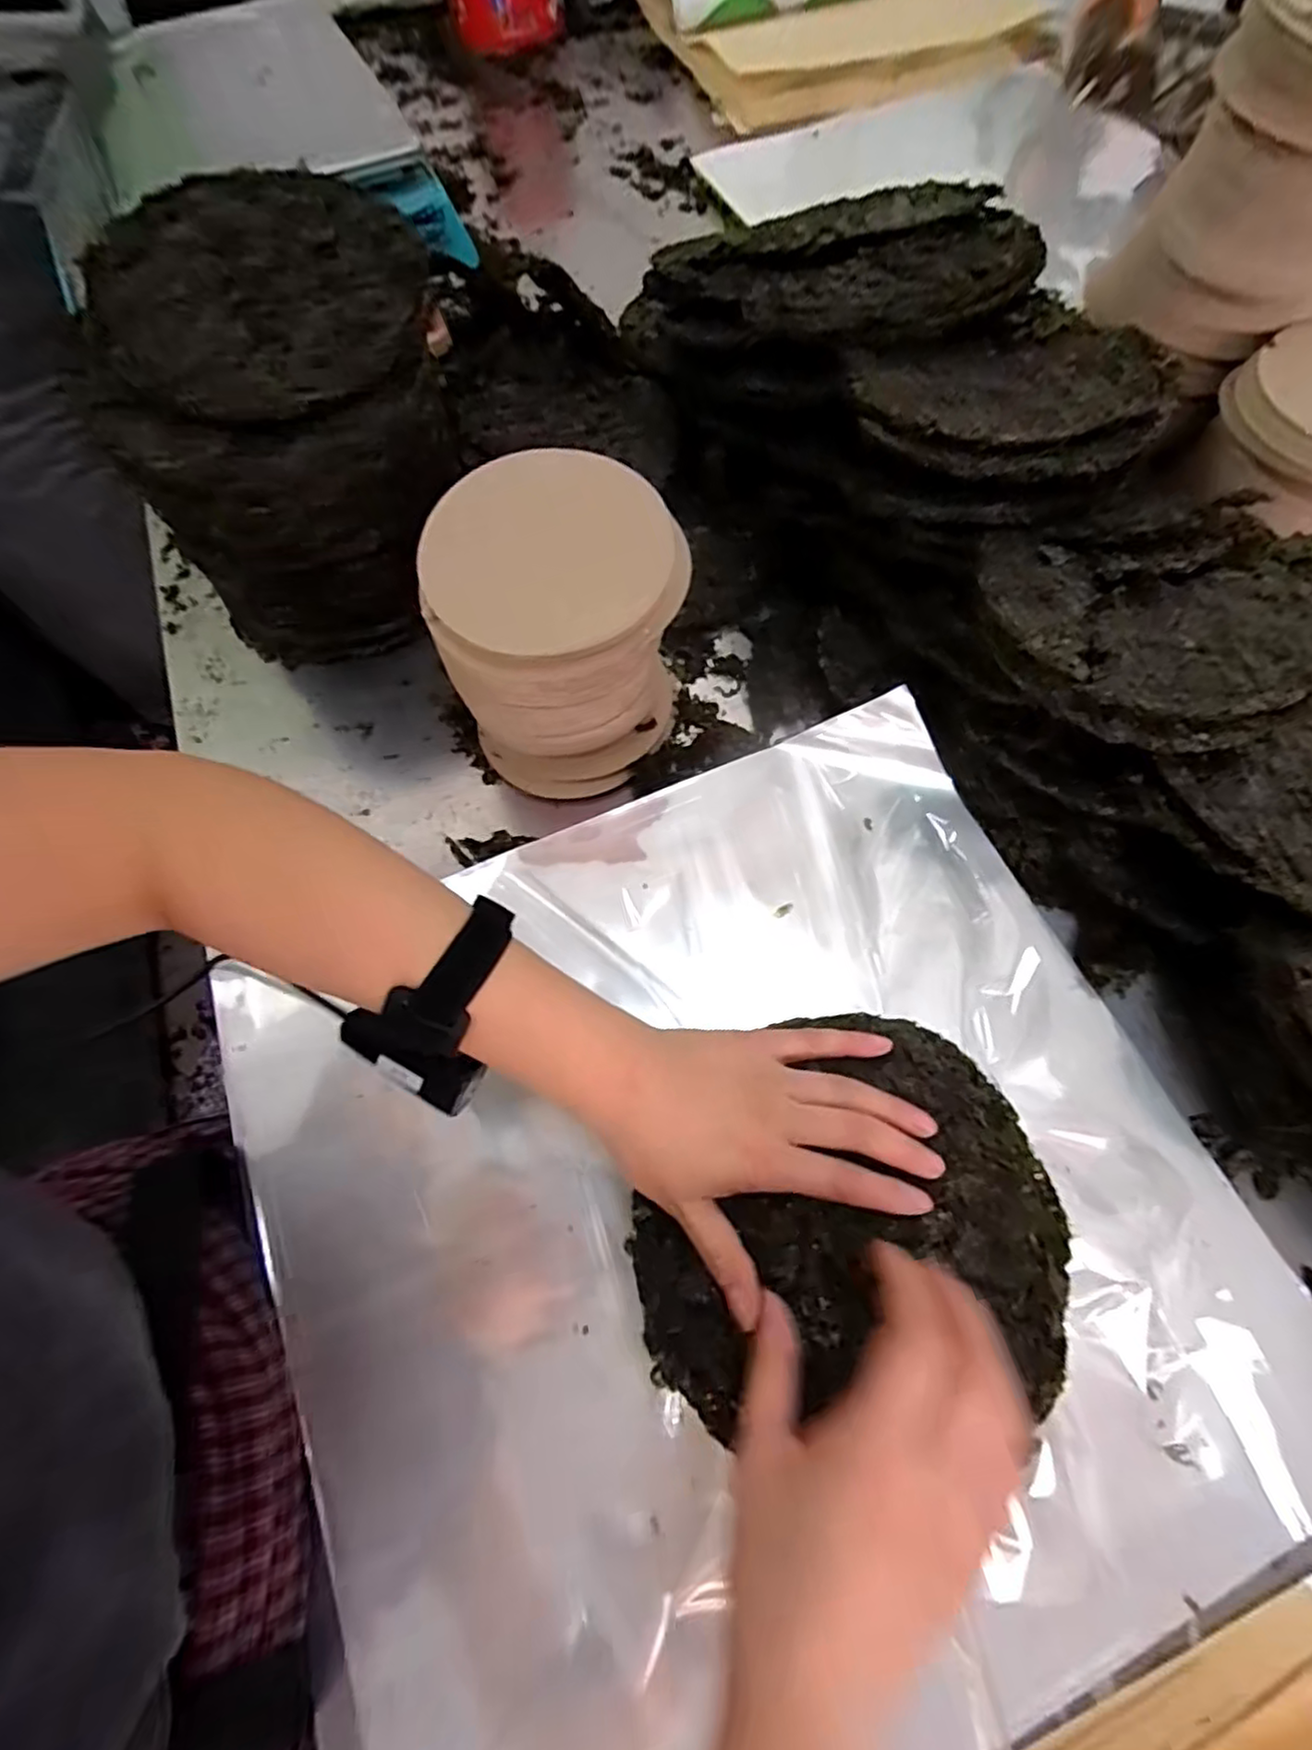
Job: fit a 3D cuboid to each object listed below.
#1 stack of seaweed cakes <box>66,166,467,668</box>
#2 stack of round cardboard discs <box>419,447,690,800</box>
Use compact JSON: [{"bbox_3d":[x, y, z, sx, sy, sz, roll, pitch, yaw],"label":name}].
[{"bbox_3d":[-0.242,-0.299,0.497,0.200,0.216,0.226,-3,67,0],"label":"stack of seaweed cakes"},{"bbox_3d":[-0.057,-0.148,0.454,0.149,0.167,0.143,-17,68,-6],"label":"stack of round cardboard discs"}]

